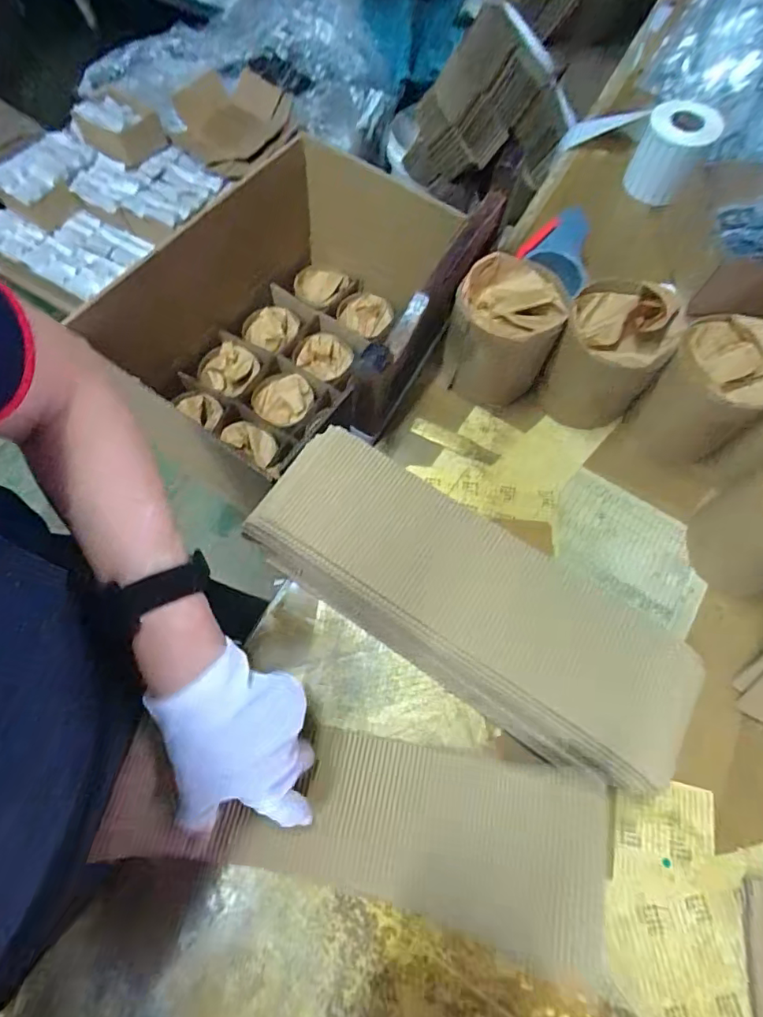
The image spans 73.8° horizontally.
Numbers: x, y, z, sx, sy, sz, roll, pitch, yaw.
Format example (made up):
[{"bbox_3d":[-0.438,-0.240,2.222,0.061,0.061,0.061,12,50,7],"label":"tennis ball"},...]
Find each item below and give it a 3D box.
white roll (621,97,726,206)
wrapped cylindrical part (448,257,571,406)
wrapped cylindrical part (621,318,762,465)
[{"bbox_3d":[0.386,-0.474,0.685,0.086,0.102,0.069,28,68,10],"label":"white roll"},{"bbox_3d":[0.129,-0.190,0.547,0.103,0.118,0.097,1,66,-2],"label":"wrapped cylindrical part"},{"bbox_3d":[0.323,-0.109,0.512,0.102,0.128,0.103,1,66,-2],"label":"wrapped cylindrical part"}]

